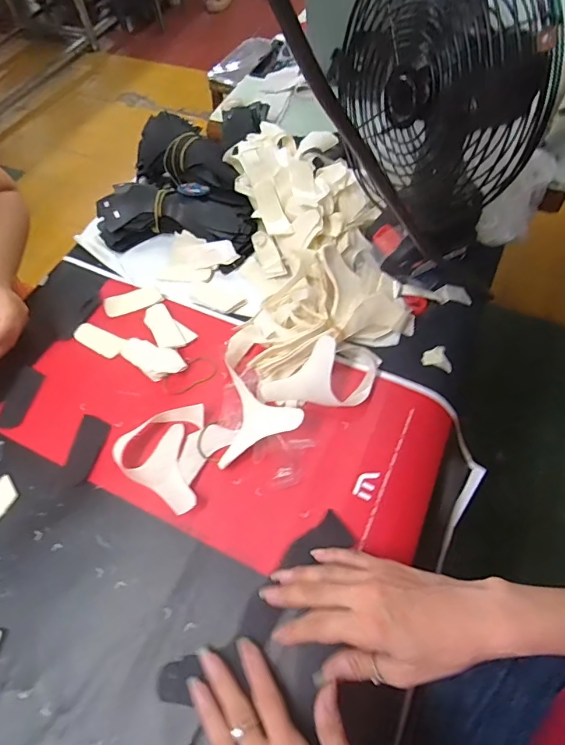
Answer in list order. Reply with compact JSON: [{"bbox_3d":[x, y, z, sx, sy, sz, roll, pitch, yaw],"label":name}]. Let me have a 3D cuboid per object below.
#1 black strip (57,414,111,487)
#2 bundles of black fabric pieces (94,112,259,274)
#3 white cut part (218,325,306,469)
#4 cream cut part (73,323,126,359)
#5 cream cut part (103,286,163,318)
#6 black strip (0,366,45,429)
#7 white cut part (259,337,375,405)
[{"bbox_3d":[-0.202,0.080,0.452,0.033,0.005,0.074,5,61,6],"label":"black strip"},{"bbox_3d":[-0.127,-0.239,0.583,0.204,0.083,0.176,14,62,11],"label":"bundles of black fabric pieces"},{"bbox_3d":[-0.041,0.014,0.454,0.088,0.037,0.142,-18,61,-7],"label":"white cut part"},{"bbox_3d":[-0.216,-0.038,0.517,0.069,0.004,0.026,26,65,17],"label":"cream cut part"},{"bbox_3d":[-0.182,-0.087,0.537,0.067,0.010,0.029,-22,61,-9],"label":"cream cut part"},{"bbox_3d":[-0.292,0.028,0.489,0.033,0.004,0.073,4,59,9],"label":"black strip"},{"bbox_3d":[0.047,0.001,0.444,0.122,0.055,0.070,-27,59,-17],"label":"white cut part"}]

